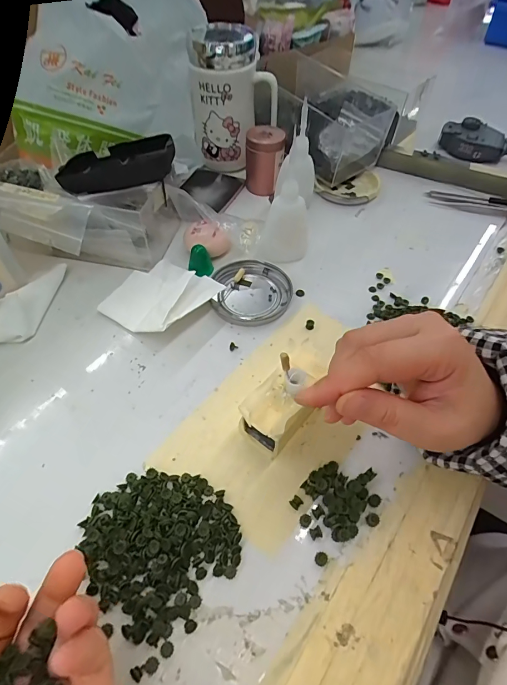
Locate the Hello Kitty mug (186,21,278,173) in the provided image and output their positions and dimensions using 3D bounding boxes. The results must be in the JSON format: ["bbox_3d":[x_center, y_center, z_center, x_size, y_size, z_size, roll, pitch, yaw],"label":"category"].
[{"bbox_3d":[-0.025,-0.286,0.453,0.095,0.132,0.067,-9,55,-8],"label":"Hello Kitty mug"}]

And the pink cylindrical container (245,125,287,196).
[{"bbox_3d":[0.013,-0.217,0.449,0.043,0.059,0.042,4,54,0],"label":"pink cylindrical container"}]

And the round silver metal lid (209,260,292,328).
[{"bbox_3d":[-0.001,-0.050,0.365,0.073,0.009,0.075,1,54,-1],"label":"round silver metal lid"}]

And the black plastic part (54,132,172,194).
[{"bbox_3d":[-0.128,-0.170,0.364,0.120,0.025,0.040,-3,52,16],"label":"black plastic part"}]

